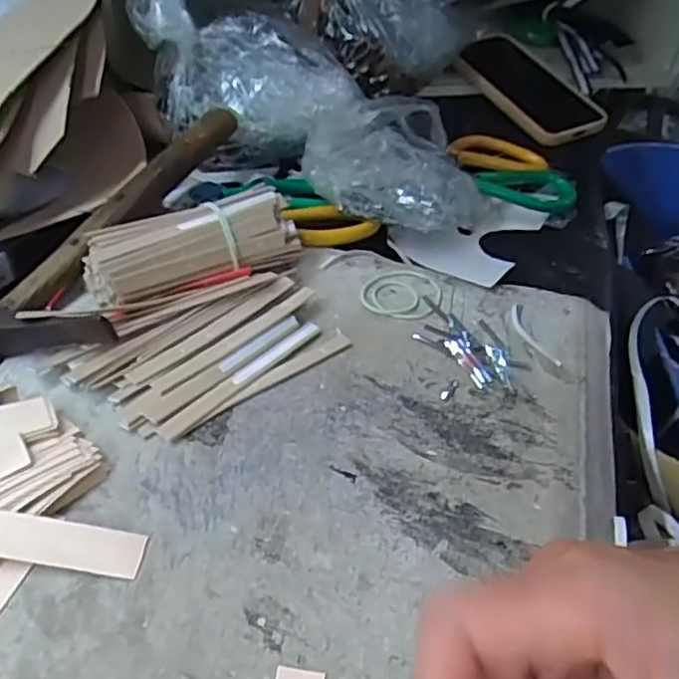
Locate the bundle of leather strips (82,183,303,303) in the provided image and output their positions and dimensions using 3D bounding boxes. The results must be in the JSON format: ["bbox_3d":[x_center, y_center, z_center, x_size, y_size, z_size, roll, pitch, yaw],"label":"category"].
[{"bbox_3d":[-0.086,-0.053,0.384,0.115,0.038,0.048,-23,52,-24],"label":"bundle of leather strips"}]

